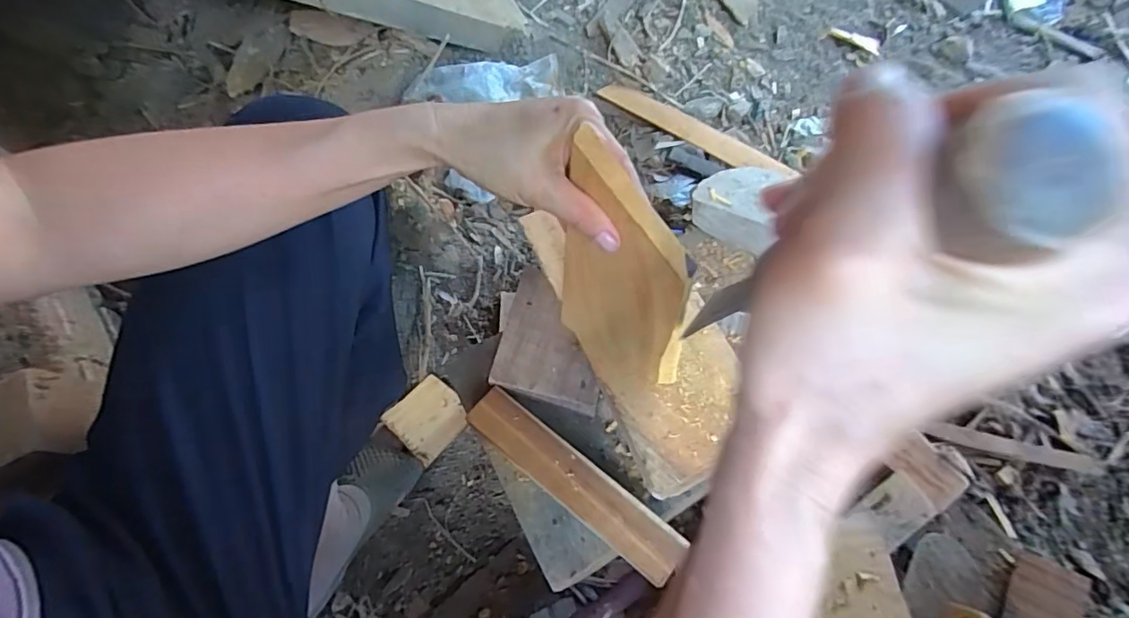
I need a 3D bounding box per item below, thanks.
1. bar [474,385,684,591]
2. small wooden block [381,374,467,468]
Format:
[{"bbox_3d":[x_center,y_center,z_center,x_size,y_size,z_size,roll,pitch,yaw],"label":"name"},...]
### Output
[{"bbox_3d":[0.005,0.147,0.467,0.211,0.024,0.042,37,72,14],"label":"bar"},{"bbox_3d":[-0.161,0.129,0.638,0.079,0.014,0.082,38,57,15],"label":"small wooden block"}]

